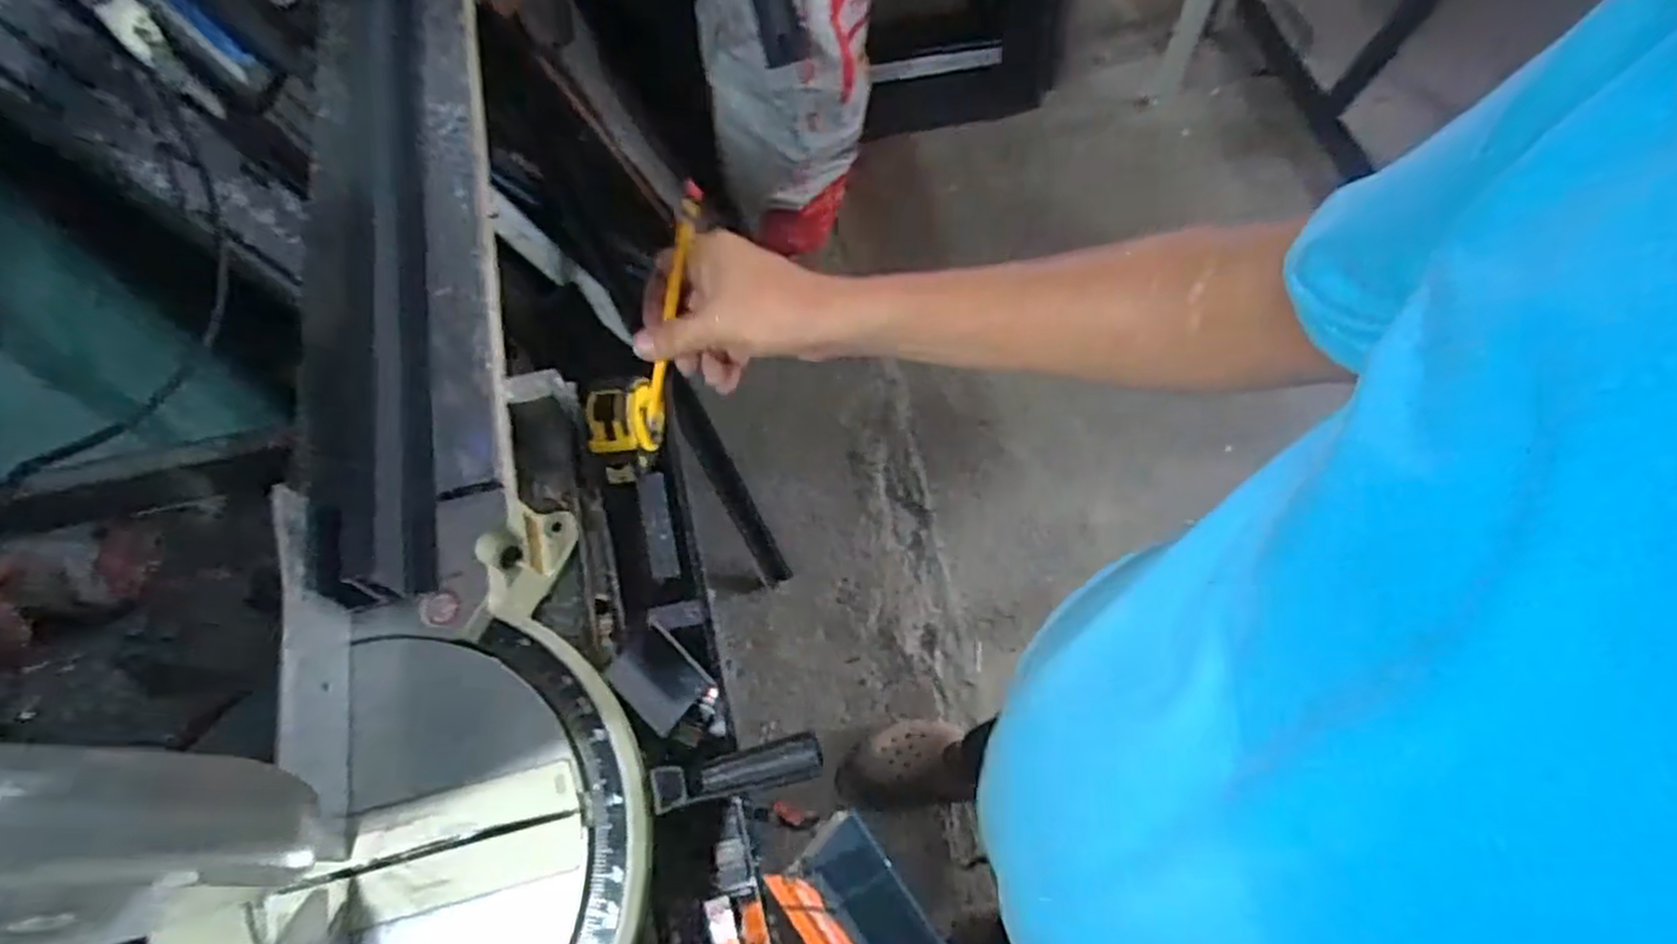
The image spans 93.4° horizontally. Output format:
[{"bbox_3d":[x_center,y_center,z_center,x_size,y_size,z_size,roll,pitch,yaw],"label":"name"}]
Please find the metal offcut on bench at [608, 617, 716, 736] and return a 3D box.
[{"bbox_3d":[-0.135,0.154,0.589,0.069,0.032,0.053,44,59,2],"label":"metal offcut on bench"}]

